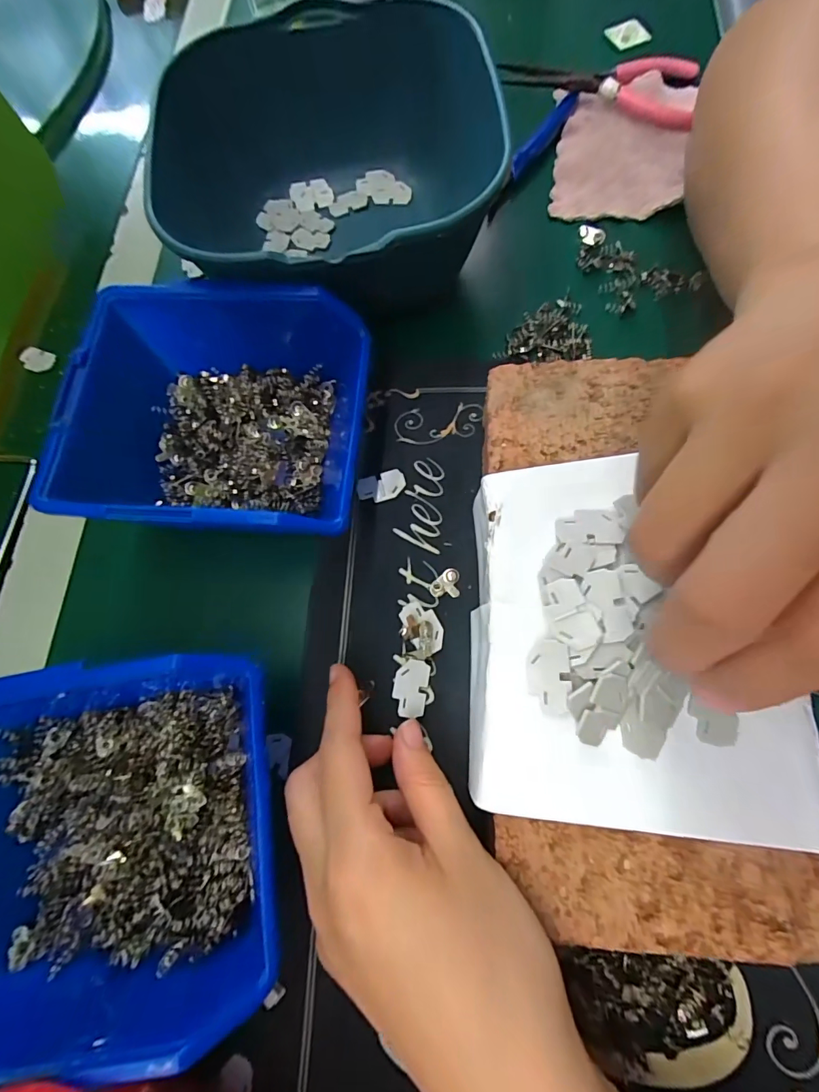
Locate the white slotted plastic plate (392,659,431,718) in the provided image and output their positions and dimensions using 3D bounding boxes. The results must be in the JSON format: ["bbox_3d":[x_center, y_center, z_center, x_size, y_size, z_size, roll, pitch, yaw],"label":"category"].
[{"bbox_3d":[0.001,0.067,0.206,0.016,0.004,0.026,8,75,9],"label":"white slotted plastic plate"}]

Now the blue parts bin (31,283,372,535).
[{"bbox_3d":[-0.097,-0.063,0.220,0.145,0.057,0.124,4,74,7],"label":"blue parts bin"}]

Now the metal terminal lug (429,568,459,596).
[{"bbox_3d":[0.018,0.018,0.219,0.015,0.004,0.014,-2,74,6],"label":"metal terminal lug"}]

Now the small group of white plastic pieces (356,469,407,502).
[{"bbox_3d":[-0.015,-0.033,0.236,0.026,0.004,0.016,-19,73,1],"label":"small group of white plastic pieces"}]

